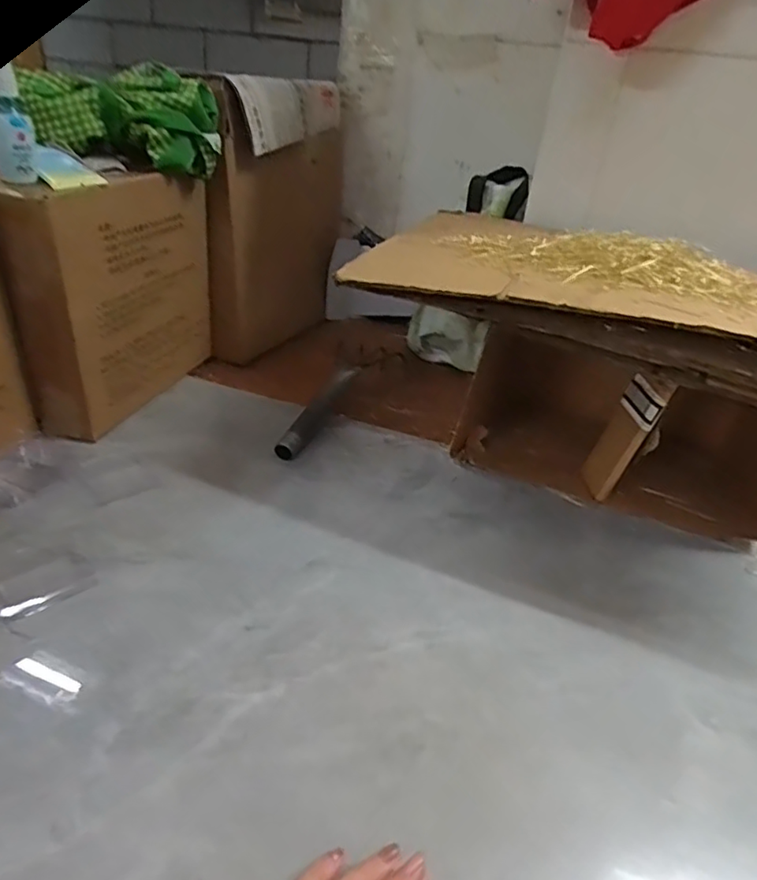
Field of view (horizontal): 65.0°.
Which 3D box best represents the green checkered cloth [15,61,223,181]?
[{"bbox_3d":[-0.274,-0.366,0.679,0.174,0.101,0.109,-2,33,-14],"label":"green checkered cloth"}]

